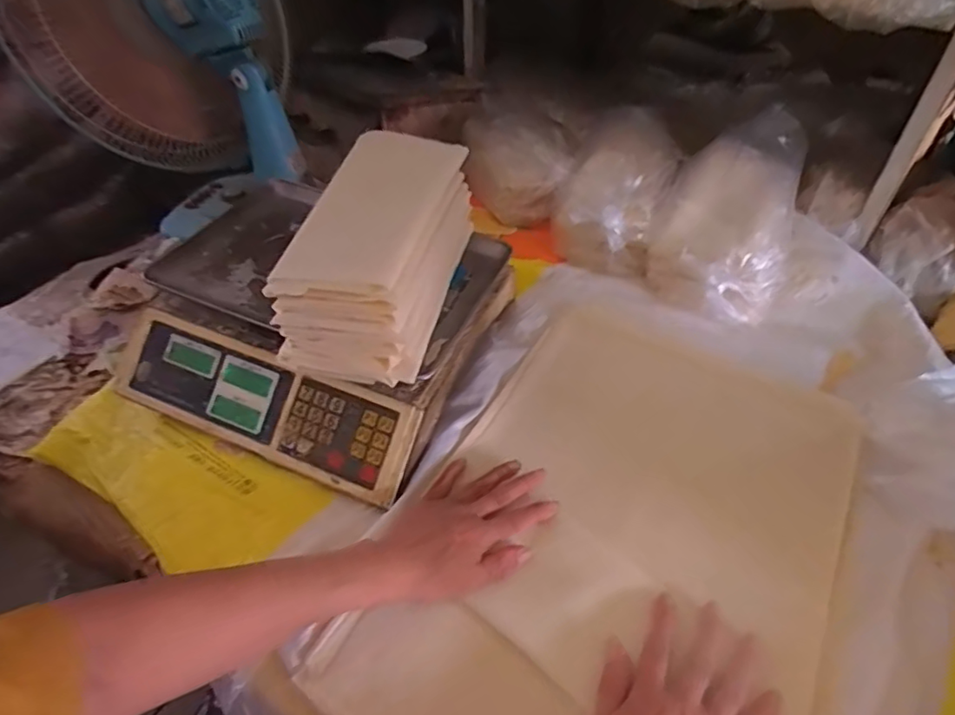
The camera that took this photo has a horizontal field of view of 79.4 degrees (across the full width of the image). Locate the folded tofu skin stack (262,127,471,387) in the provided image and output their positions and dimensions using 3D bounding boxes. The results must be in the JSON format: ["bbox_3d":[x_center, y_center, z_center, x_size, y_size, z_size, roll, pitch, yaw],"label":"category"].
[{"bbox_3d":[-0.090,-0.110,0.546,0.119,0.115,0.245,8,45,9],"label":"folded tofu skin stack"}]

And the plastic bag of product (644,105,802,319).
[{"bbox_3d":[0.320,-0.193,0.735,0.148,0.140,0.275,16,47,17],"label":"plastic bag of product"}]

